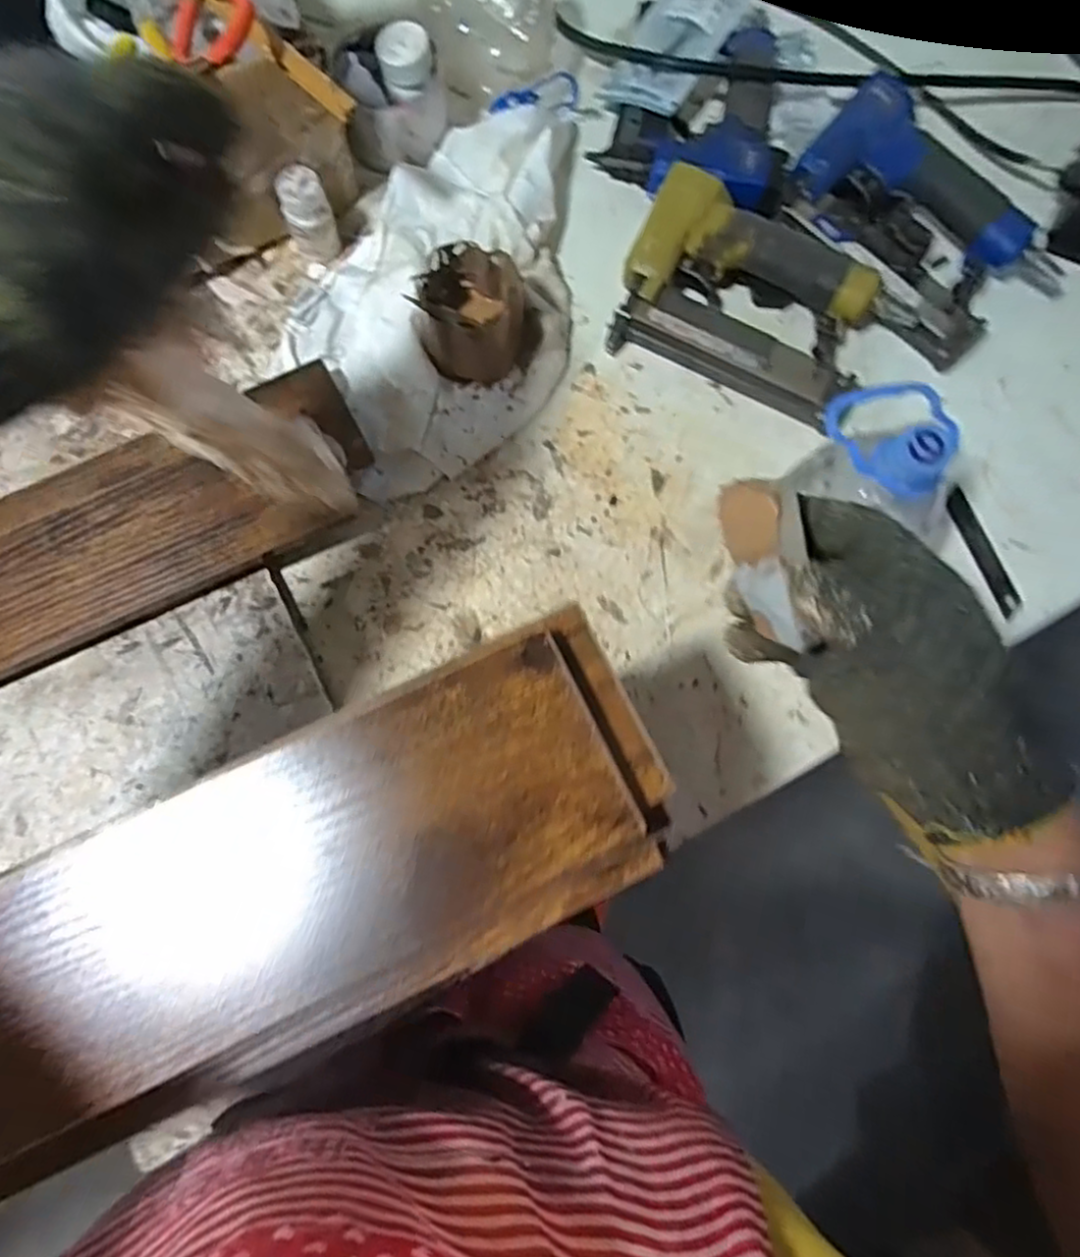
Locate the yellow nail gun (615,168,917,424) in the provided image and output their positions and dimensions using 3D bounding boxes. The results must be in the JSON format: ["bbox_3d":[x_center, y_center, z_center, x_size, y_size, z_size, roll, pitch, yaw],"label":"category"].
[{"bbox_3d":[0.153,-0.233,0.504,0.191,0.054,0.121,26,77,5],"label":"yellow nail gun"}]

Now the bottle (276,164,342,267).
[{"bbox_3d":[-0.170,-0.303,0.507,0.031,0.058,0.033,0,76,-2],"label":"bottle"}]

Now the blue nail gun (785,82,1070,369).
[{"bbox_3d":[0.282,-0.303,0.515,0.151,0.057,0.198,-38,80,-10],"label":"blue nail gun"}]

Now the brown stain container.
[{"bbox_3d":[-0.049,-0.221,0.483,0.068,0.062,0.071,20,76,3],"label":"brown stain container"}]

